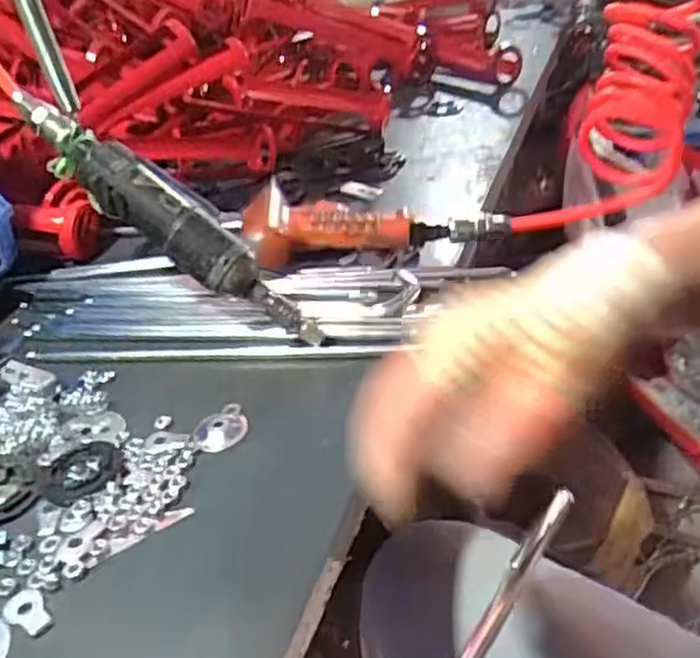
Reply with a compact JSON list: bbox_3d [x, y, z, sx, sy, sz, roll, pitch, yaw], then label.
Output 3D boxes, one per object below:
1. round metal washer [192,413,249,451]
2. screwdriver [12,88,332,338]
[{"bbox_3d":[-0.080,0.062,0.453,0.034,0.005,0.032,-5,33,3],"label":"round metal washer"},{"bbox_3d":[-0.123,-0.075,0.504,0.254,0.033,0.039,39,42,-2],"label":"screwdriver"}]

